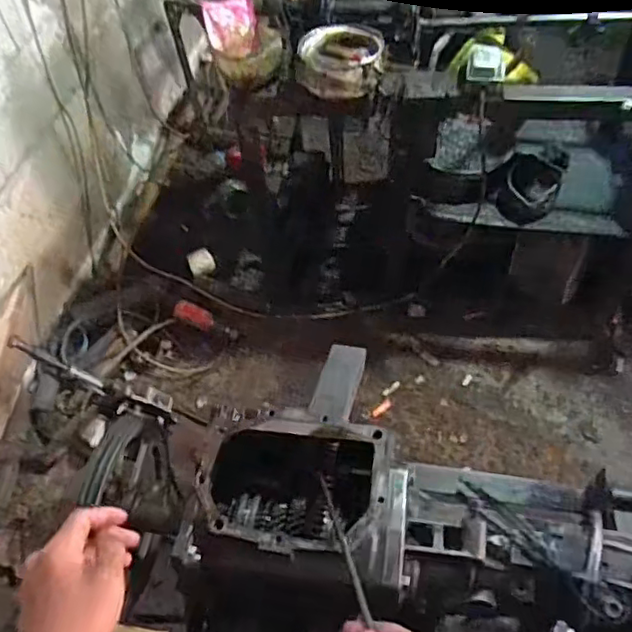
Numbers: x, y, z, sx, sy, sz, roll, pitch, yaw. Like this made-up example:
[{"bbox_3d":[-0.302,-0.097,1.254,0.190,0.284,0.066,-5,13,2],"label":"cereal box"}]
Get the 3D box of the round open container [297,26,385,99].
[{"bbox_3d":[0.049,-0.537,1.296,0.177,0.071,0.169,-3,51,3],"label":"round open container"}]

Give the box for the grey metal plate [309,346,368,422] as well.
[{"bbox_3d":[0.035,0.104,0.942,0.058,0.027,0.131,12,53,15],"label":"grey metal plate"}]

